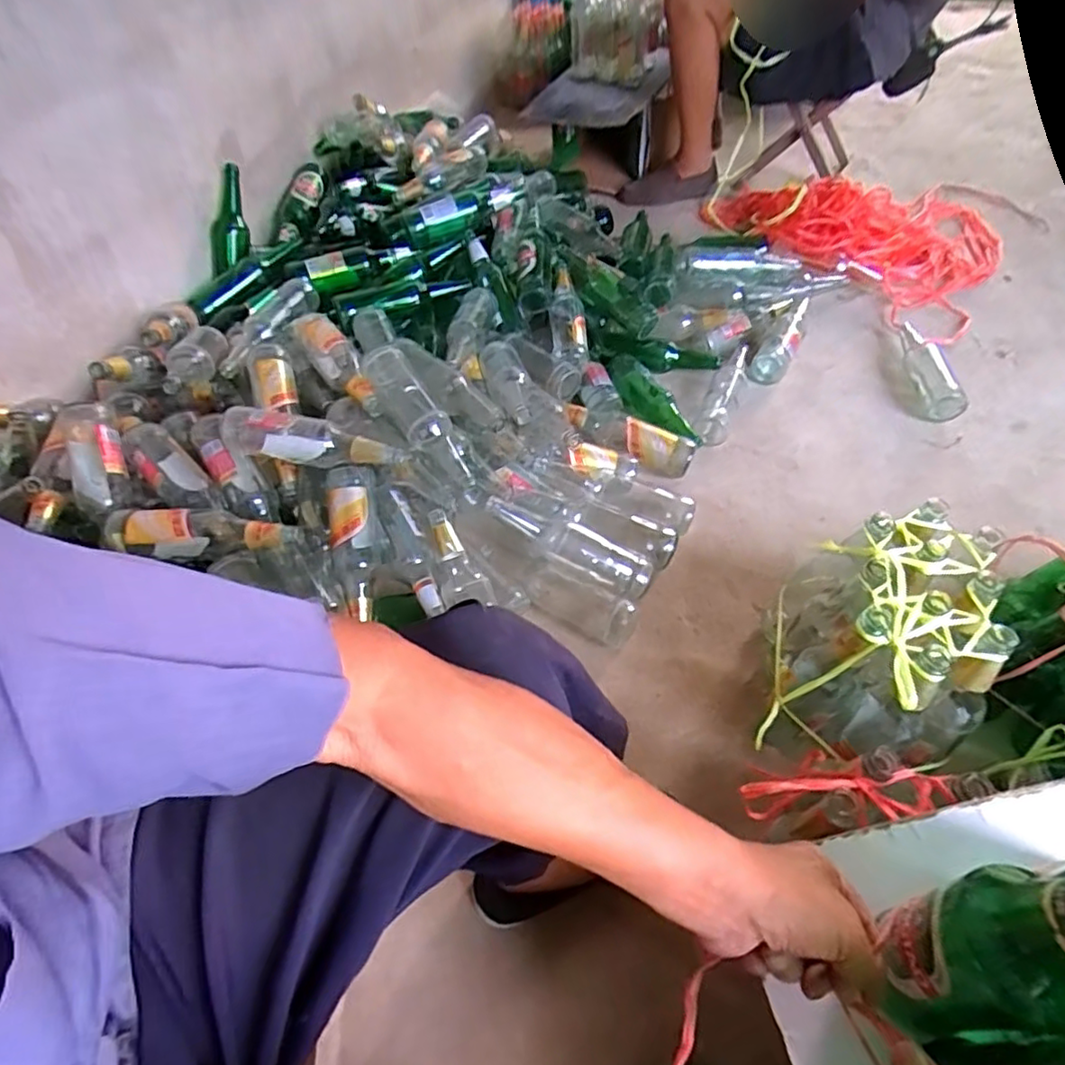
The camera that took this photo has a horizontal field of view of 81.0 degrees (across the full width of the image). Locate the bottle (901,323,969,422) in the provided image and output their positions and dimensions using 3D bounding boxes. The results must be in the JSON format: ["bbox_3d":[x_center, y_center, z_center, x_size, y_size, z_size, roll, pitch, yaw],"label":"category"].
[{"bbox_3d":[0.759,-0.316,1.196,0.076,0.061,0.282,5,52,8],"label":"bottle"}]

